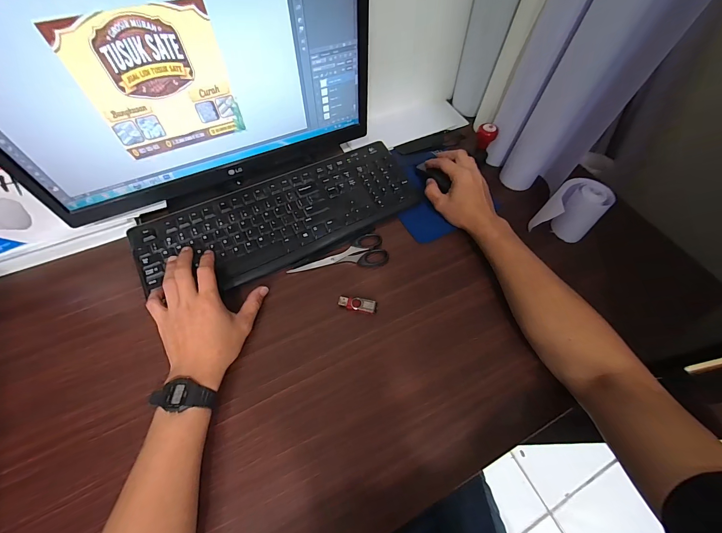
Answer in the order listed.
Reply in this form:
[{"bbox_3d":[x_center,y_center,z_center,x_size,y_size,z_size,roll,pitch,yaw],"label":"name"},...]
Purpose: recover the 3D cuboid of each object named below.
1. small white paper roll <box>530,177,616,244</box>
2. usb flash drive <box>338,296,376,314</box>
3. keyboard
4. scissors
[{"bbox_3d":[0.326,-0.080,0.491,0.072,0.095,0.076,1,60,-2],"label":"small white paper roll"},{"bbox_3d":[-0.005,0.053,0.442,0.052,0.008,0.018,11,64,2],"label":"usb flash drive"},{"bbox_3d":[-0.118,-0.082,0.505,0.441,0.016,0.156,-22,68,-14],"label":"keyboard"},{"bbox_3d":[-0.034,-0.012,0.484,0.150,0.010,0.058,-15,66,-10],"label":"scissors"}]

